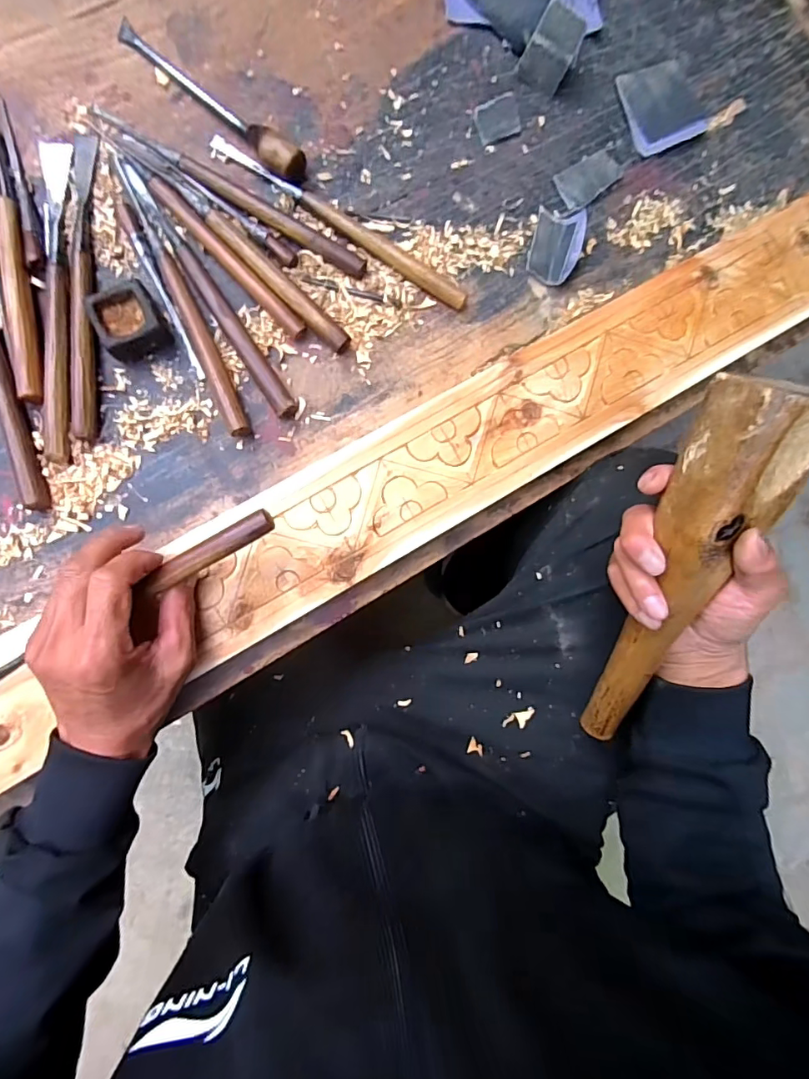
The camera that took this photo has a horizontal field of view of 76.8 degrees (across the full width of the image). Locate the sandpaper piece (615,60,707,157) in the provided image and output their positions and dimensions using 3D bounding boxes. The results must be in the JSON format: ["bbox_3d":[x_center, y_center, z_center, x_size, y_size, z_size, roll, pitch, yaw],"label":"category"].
[{"bbox_3d":[0.244,-0.409,0.481,0.076,0.009,0.078,-21,90,-8],"label":"sandpaper piece"}]

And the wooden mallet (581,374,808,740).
[{"bbox_3d":[0.183,0.033,0.334,0.059,0.038,0.268,5,122,-7],"label":"wooden mallet"}]

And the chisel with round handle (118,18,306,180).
[{"bbox_3d":[-0.162,-0.365,0.420,0.188,0.027,0.027,39,83,-4],"label":"chisel with round handle"}]

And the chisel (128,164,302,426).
[{"bbox_3d":[-0.159,-0.203,0.417,0.018,0.017,0.237,-33,92,-8],"label":"chisel"}]

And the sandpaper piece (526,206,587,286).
[{"bbox_3d":[0.136,-0.265,0.456,0.042,0.018,0.066,16,85,-6],"label":"sandpaper piece"}]

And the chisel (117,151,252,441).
[{"bbox_3d":[-0.182,-0.197,0.415,0.018,0.019,0.245,-25,90,-8],"label":"chisel"}]

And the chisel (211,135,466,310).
[{"bbox_3d":[-0.054,-0.270,0.434,0.247,0.015,0.020,31,84,-5],"label":"chisel"}]

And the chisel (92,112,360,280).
[{"bbox_3d":[-0.144,-0.291,0.426,0.250,0.012,0.018,29,84,-5],"label":"chisel"}]

